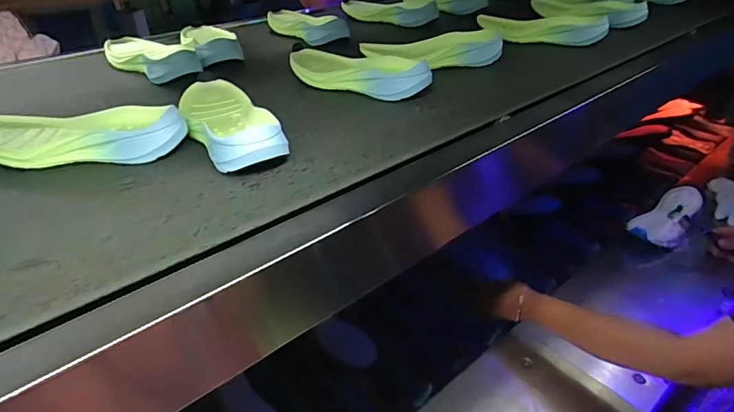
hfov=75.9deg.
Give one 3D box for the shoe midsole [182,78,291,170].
[{"bbox_3d":[-0.169,-0.105,0.569,0.086,0.043,0.232,-18,38,-22],"label":"shoe midsole"}]

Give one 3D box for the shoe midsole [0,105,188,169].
[{"bbox_3d":[-0.334,-0.087,0.548,0.237,0.045,0.106,-5,35,-6],"label":"shoe midsole"}]

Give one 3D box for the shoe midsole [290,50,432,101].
[{"bbox_3d":[-0.019,-0.203,0.714,0.236,0.044,0.069,15,38,22],"label":"shoe midsole"}]

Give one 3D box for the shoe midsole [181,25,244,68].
[{"bbox_3d":[-0.297,-0.305,0.869,0.082,0.044,0.223,-18,38,-22],"label":"shoe midsole"}]

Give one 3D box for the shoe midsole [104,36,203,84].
[{"bbox_3d":[-0.379,-0.263,0.815,0.110,0.039,0.237,-27,43,-32],"label":"shoe midsole"}]

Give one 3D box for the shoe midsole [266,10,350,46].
[{"bbox_3d":[-0.135,-0.375,0.977,0.075,0.041,0.240,-27,42,-31],"label":"shoe midsole"}]

